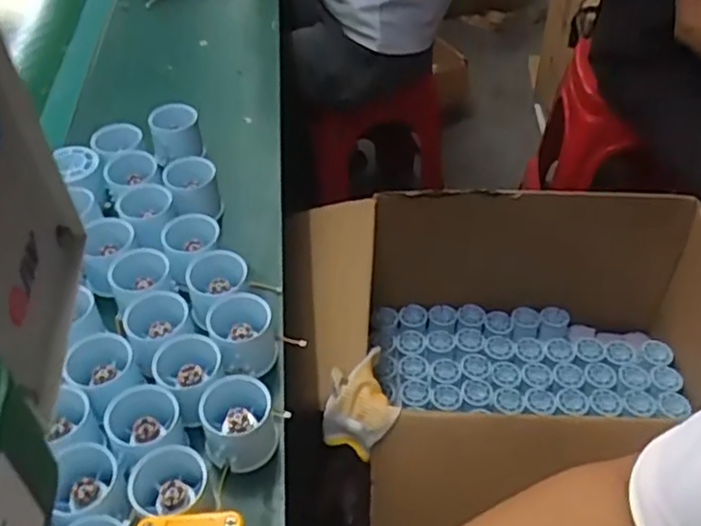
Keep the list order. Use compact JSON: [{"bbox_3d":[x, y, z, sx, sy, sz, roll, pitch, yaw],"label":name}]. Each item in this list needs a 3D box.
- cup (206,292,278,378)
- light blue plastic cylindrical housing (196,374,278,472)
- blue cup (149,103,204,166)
[{"bbox_3d":[-0.088,0.062,0.571,0.051,0.051,0.054,0,46,0],"label":"cup"},{"bbox_3d":[-0.082,0.120,0.513,0.052,0.055,0.047,-12,47,-11],"label":"light blue plastic cylindrical housing"},{"bbox_3d":[-0.194,-0.144,0.764,0.051,0.041,0.054,0,46,0],"label":"blue cup"}]

